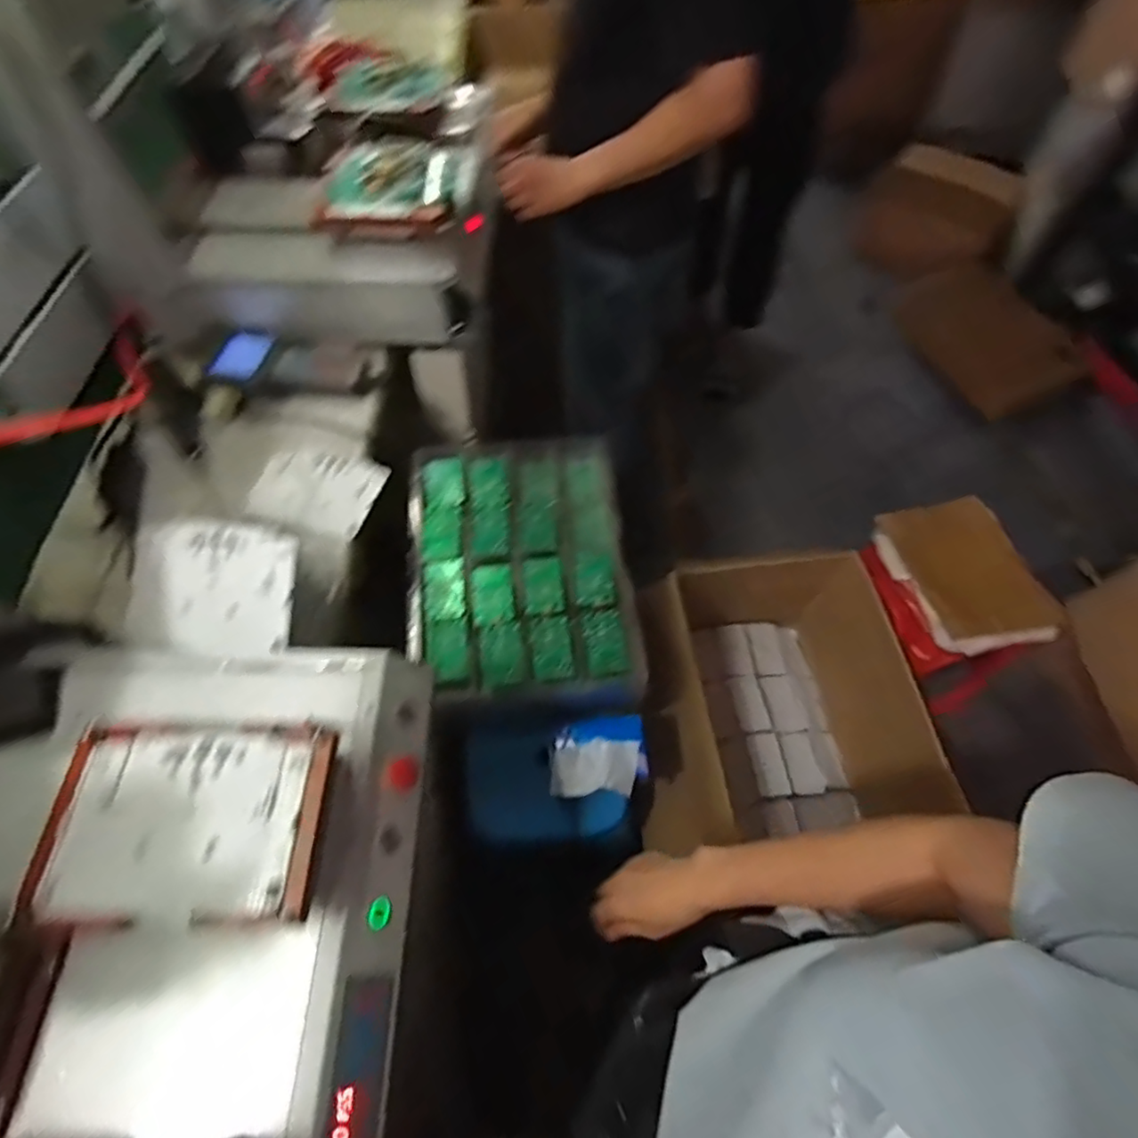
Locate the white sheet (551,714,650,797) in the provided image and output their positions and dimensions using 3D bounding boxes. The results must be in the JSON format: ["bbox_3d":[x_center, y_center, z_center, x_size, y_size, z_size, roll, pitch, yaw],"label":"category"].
[{"bbox_3d":[0.048,0.297,0.983,0.152,0.054,0.125,-1,60,-2],"label":"white sheet"}]

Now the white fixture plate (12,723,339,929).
[{"bbox_3d":[-0.319,0.206,0.517,0.215,0.029,0.155,-1,60,-2],"label":"white fixture plate"}]

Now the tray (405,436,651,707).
[{"bbox_3d":[-0.083,-0.012,1.063,0.372,0.083,0.514,-6,60,-5],"label":"tray"}]

